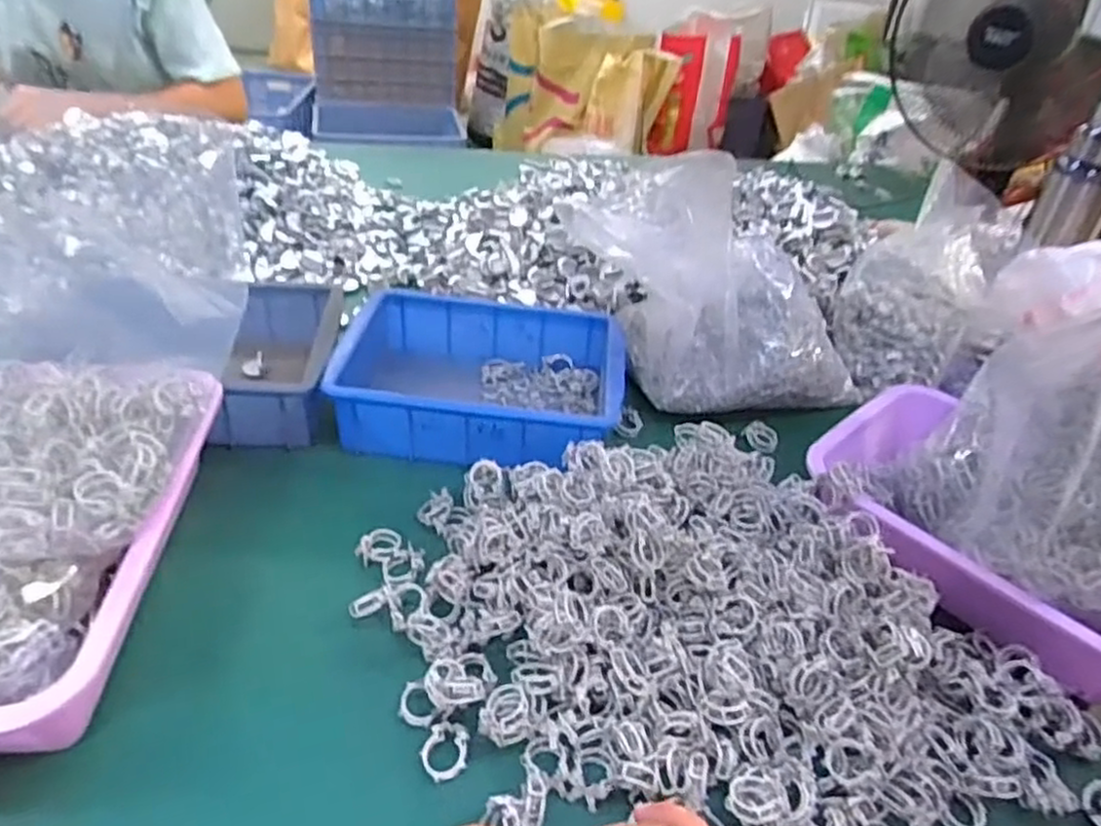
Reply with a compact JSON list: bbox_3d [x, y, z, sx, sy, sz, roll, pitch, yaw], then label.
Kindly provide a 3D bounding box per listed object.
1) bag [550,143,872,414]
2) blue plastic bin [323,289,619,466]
[{"bbox_3d":[0.164,-0.134,0.710,0.203,0.178,0.240,-13,42,-24],"label":"bag"},{"bbox_3d":[-0.060,-0.031,0.676,0.250,0.072,0.184,10,38,3],"label":"blue plastic bin"}]

